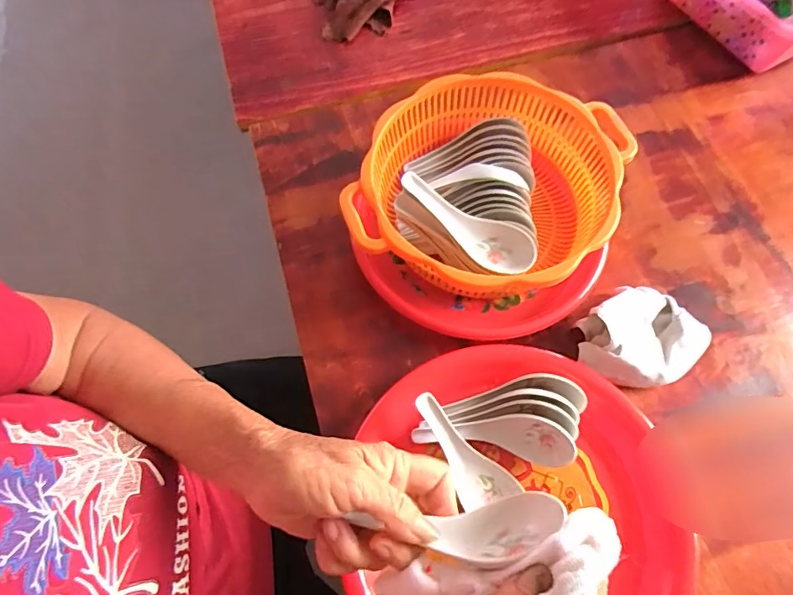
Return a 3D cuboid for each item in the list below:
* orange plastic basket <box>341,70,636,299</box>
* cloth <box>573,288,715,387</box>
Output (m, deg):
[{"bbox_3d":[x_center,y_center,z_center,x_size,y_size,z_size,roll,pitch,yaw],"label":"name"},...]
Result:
[{"bbox_3d":[0.083,-0.095,0.466,0.212,0.087,0.214,22,68,10],"label":"orange plastic basket"},{"bbox_3d":[0.211,0.036,0.430,0.098,0.042,0.088,-42,72,-16],"label":"cloth"}]

